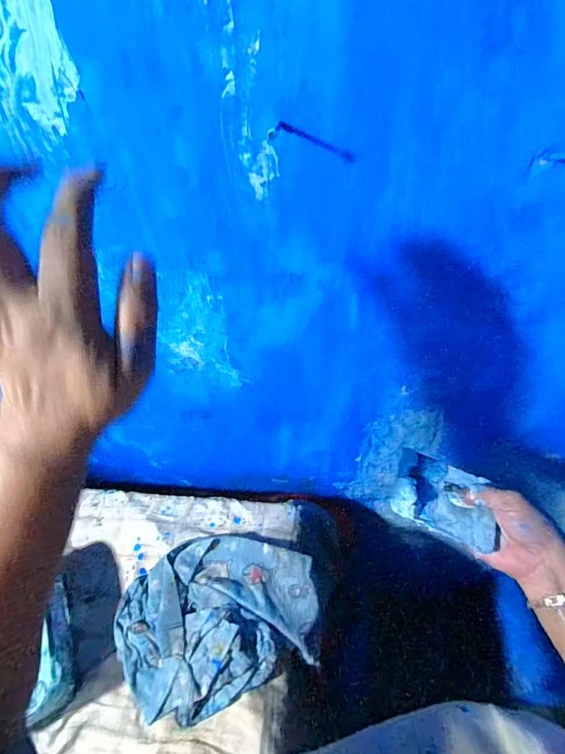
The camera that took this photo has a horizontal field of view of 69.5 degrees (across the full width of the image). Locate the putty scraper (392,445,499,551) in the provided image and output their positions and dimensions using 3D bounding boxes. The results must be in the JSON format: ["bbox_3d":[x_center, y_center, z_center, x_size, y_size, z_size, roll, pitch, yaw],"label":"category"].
[{"bbox_3d":[0.171,0.122,0.425,0.104,0.015,0.079,24,49,5],"label":"putty scraper"}]

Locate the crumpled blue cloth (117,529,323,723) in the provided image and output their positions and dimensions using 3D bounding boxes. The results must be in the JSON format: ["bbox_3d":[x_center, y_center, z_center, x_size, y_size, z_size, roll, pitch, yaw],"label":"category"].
[{"bbox_3d":[-0.083,0.321,0.556,0.275,0.056,0.194,-20,51,-11],"label":"crumpled blue cloth"}]

